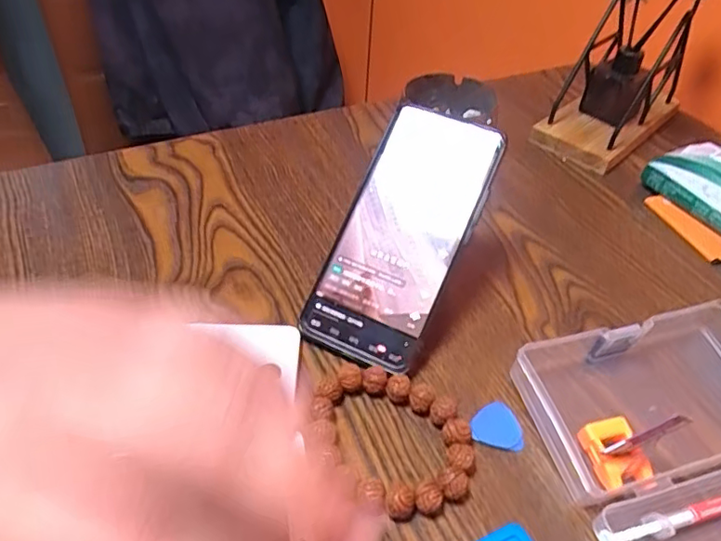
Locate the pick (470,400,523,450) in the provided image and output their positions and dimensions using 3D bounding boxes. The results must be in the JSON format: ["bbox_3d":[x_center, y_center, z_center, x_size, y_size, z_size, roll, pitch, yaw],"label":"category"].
[{"bbox_3d":[0.077,0.085,0.322,0.028,0.004,0.028,13,44,9],"label":"pick"}]

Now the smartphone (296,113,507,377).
[{"bbox_3d":[0.027,-0.023,0.356,0.070,0.012,0.161,24,82,19],"label":"smartphone"}]

